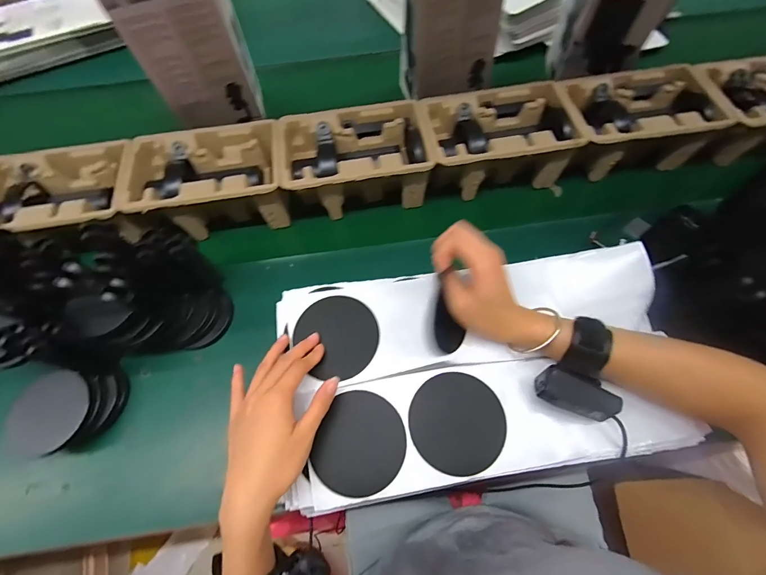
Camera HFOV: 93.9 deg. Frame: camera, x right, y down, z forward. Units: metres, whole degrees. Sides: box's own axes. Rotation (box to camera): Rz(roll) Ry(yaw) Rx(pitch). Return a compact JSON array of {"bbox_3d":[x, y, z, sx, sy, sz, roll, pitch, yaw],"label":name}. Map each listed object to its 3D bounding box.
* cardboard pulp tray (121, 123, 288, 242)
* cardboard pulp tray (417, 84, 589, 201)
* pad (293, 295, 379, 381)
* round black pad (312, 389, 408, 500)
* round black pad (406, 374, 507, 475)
[{"bbox_3d":[-0.267,-0.165,0.573,0.226,0.098,0.147,-12,62,-4],"label":"cardboard pulp tray"},{"bbox_3d":[0.178,-0.235,0.587,0.223,0.097,0.142,-6,62,-1],"label":"cardboard pulp tray"},{"bbox_3d":[-0.049,0.053,0.394,0.083,0.010,0.095,-30,65,-13],"label":"pad"},{"bbox_3d":[-0.021,0.153,0.353,0.084,0.007,0.090,-1,62,2],"label":"round black pad"},{"bbox_3d":[0.074,0.133,0.358,0.093,0.006,0.090,-1,62,2],"label":"round black pad"}]

